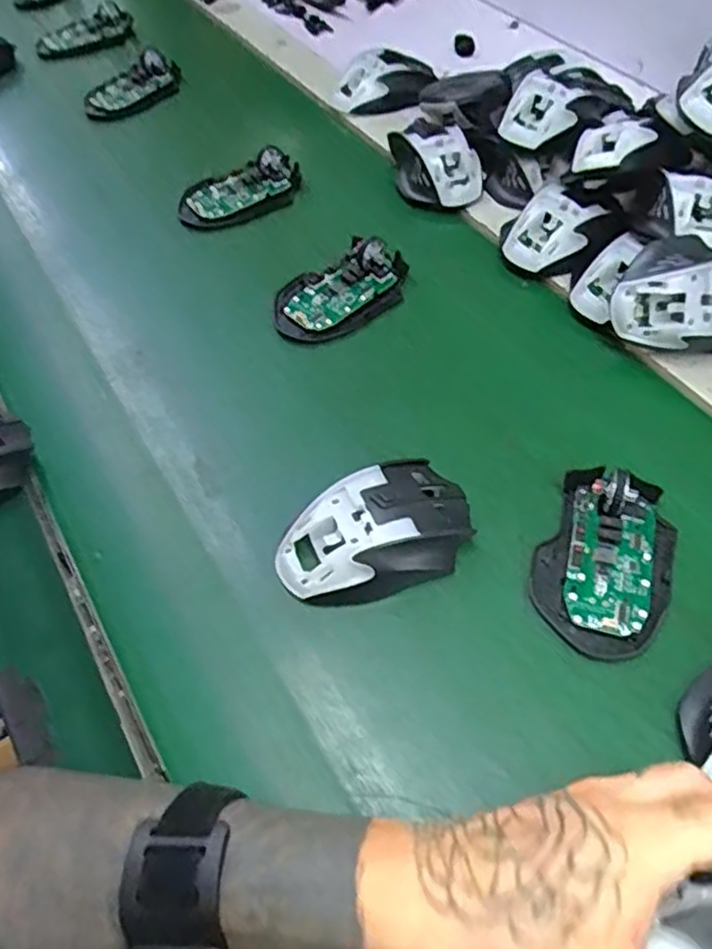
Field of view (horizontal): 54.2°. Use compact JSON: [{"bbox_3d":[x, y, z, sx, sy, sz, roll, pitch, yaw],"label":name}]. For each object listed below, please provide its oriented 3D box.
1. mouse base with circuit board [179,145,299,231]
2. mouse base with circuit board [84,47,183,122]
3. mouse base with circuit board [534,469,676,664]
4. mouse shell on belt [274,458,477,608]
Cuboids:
[{"bbox_3d":[-0.101,-0.254,0.616,0.112,0.028,0.061,-29,59,-16],"label":"mouse base with circuit board"},{"bbox_3d":[-0.235,-0.406,0.737,0.071,0.024,0.122,26,61,19],"label":"mouse base with circuit board"},{"bbox_3d":[0.143,0.045,0.392,0.072,0.027,0.108,17,58,14],"label":"mouse base with circuit board"},{"bbox_3d":[0.011,0.034,0.403,0.112,0.033,0.067,-25,58,-14],"label":"mouse shell on belt"}]

